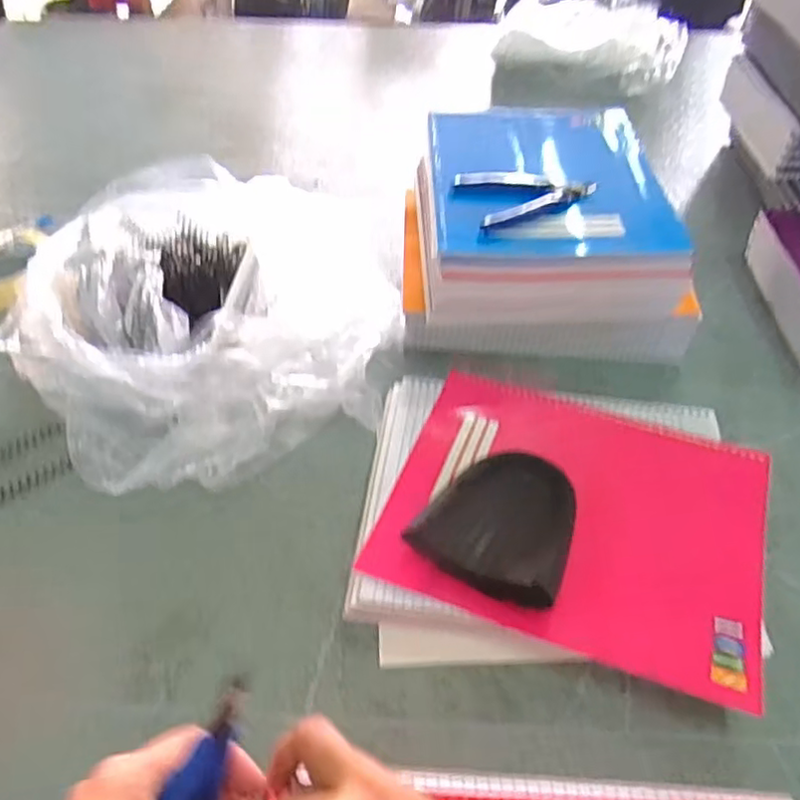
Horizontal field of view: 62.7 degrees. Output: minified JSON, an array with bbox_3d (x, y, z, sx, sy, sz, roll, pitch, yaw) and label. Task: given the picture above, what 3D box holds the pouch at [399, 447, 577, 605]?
[{"bbox_3d":[0.070,0.080,0.424,0.089,0.037,0.104,26,53,20],"label":"pouch"}]

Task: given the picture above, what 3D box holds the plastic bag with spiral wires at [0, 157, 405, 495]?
[{"bbox_3d":[-0.161,-0.085,0.573,0.309,0.087,0.330,-7,49,-8],"label":"plastic bag with spiral wires"}]

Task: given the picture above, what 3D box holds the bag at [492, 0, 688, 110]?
[{"bbox_3d":[0.300,-0.573,1.047,0.289,0.086,0.299,8,49,5],"label":"bag"}]

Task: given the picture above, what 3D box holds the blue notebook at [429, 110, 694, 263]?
[{"bbox_3d":[0.129,-0.210,0.594,0.194,0.015,0.279,0,45,3],"label":"blue notebook"}]

